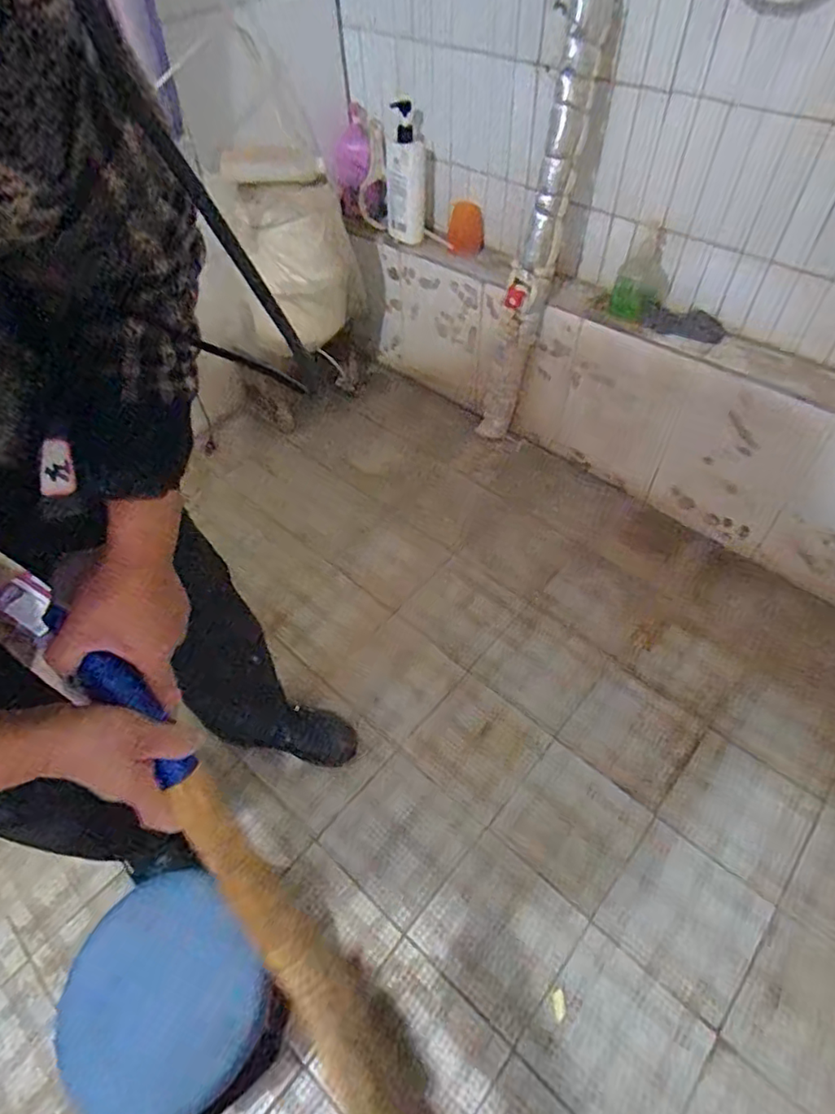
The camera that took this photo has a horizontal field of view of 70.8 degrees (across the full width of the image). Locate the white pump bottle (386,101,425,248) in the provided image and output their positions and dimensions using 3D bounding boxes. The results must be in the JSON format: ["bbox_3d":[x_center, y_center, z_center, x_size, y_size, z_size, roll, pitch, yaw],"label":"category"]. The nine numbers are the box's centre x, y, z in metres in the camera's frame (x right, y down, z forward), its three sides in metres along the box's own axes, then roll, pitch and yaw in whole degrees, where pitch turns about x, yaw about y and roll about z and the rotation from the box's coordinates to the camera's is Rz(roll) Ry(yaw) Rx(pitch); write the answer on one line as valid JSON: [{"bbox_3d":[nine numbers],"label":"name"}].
[{"bbox_3d":[-0.029,-0.855,1.345,0.090,0.279,0.073,-4,53,-1],"label":"white pump bottle"}]

